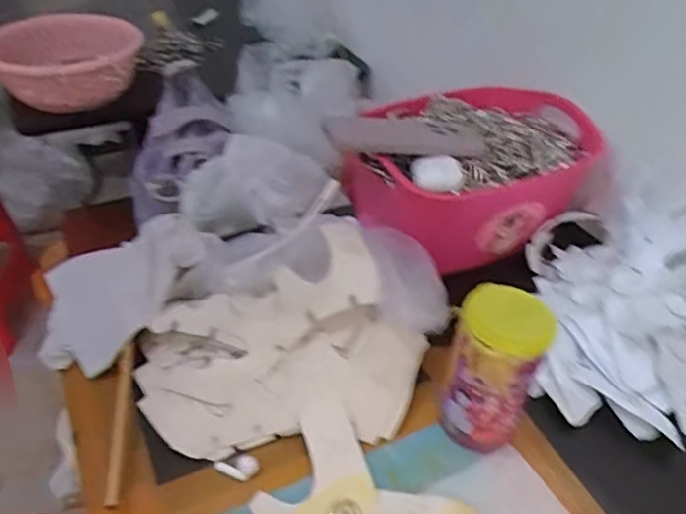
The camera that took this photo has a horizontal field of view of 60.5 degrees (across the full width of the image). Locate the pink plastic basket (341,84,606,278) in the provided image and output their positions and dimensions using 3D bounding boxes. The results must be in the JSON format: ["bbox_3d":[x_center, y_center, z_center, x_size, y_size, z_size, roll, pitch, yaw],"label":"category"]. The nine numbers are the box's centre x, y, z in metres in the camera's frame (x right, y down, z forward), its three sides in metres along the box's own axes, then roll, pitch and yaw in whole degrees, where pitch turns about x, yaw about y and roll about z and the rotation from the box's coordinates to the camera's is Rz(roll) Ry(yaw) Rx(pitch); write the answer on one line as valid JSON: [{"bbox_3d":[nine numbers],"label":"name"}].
[{"bbox_3d":[0.151,-0.100,0.682,0.276,0.118,0.193,-19,44,-22],"label":"pink plastic basket"}]

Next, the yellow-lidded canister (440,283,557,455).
[{"bbox_3d":[0.115,0.089,0.457,0.063,0.129,0.059,10,41,10],"label":"yellow-lidded canister"}]

